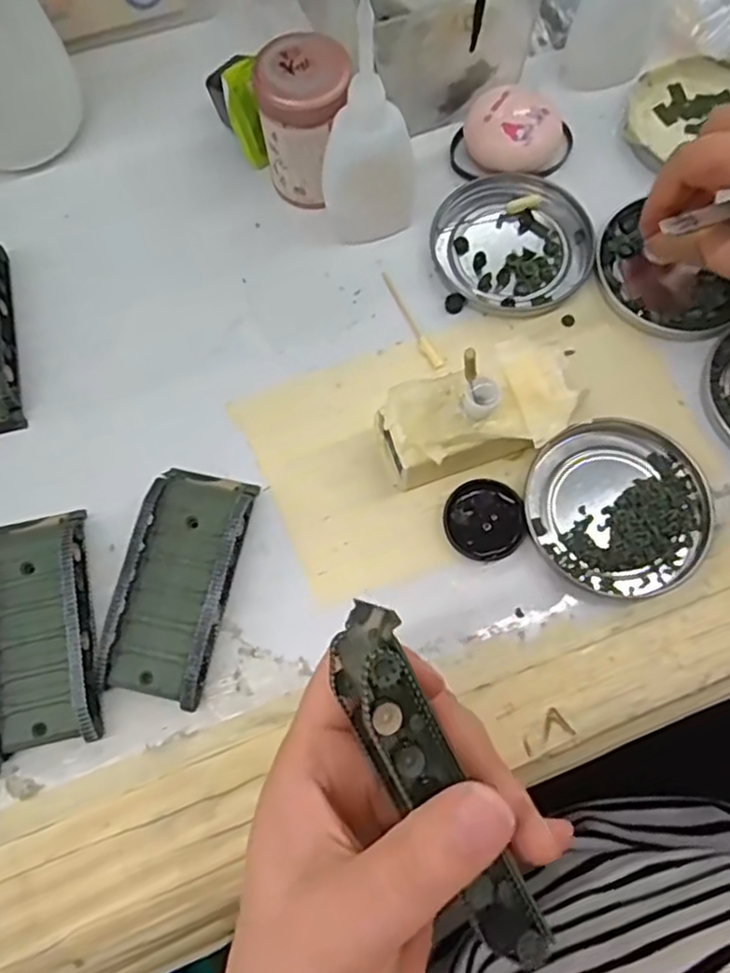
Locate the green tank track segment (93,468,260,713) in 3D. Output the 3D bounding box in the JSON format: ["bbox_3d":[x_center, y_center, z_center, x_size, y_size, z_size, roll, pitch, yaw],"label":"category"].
[{"bbox_3d":[-0.079,0.039,0.287,0.045,0.019,0.096,11,73,5],"label":"green tank track segment"}]

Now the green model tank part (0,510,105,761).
[{"bbox_3d":[-0.137,0.058,0.281,0.046,0.018,0.094,-13,72,-2],"label":"green model tank part"}]

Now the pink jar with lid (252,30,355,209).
[{"bbox_3d":[-0.027,-0.175,0.327,0.044,0.067,0.045,16,73,7],"label":"pink jar with lid"}]

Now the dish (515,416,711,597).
[{"bbox_3d":[0.112,0.008,0.297,0.076,0.007,0.078,-1,72,2],"label":"dish"}]

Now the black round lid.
[{"bbox_3d":[0.052,0.015,0.297,0.034,0.008,0.035,-1,72,2],"label":"black round lid"}]

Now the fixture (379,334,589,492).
[{"bbox_3d":[0.048,-0.029,0.291,0.083,0.046,0.047,-21,73,-5],"label":"fixture"}]

